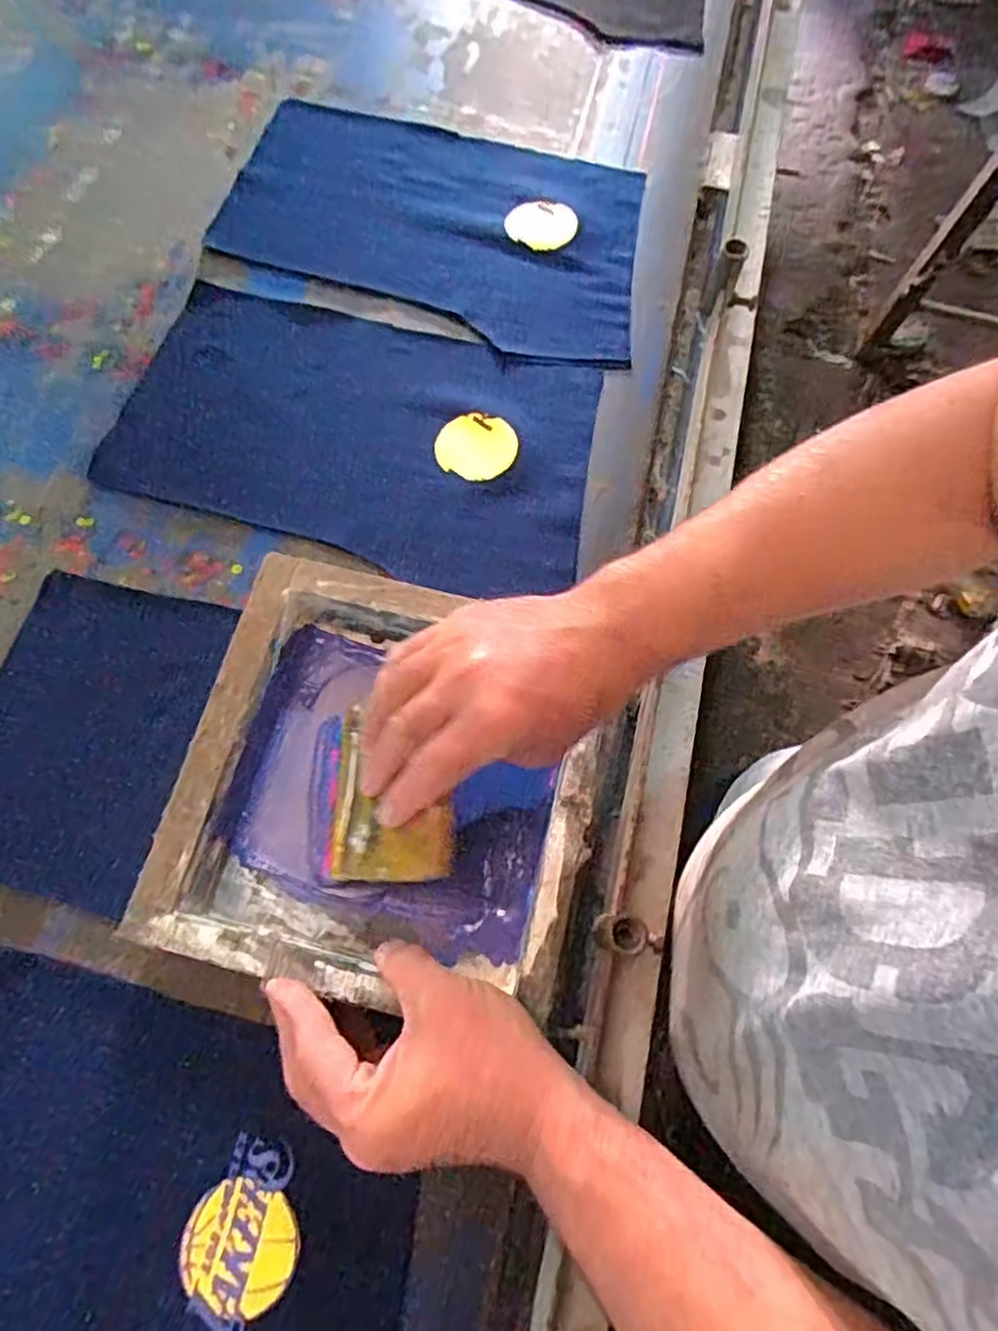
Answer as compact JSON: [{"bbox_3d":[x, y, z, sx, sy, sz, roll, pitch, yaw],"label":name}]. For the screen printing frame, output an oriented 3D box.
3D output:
[{"bbox_3d":[-0.063,0.071,0.437,0.229,0.055,0.234,14,70,3],"label":"screen printing frame"}]

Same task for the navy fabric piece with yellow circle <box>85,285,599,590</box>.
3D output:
[{"bbox_3d":[-0.106,-0.180,0.556,0.353,0.011,0.210,13,70,3],"label":"navy fabric piece with yellow circle"}]

